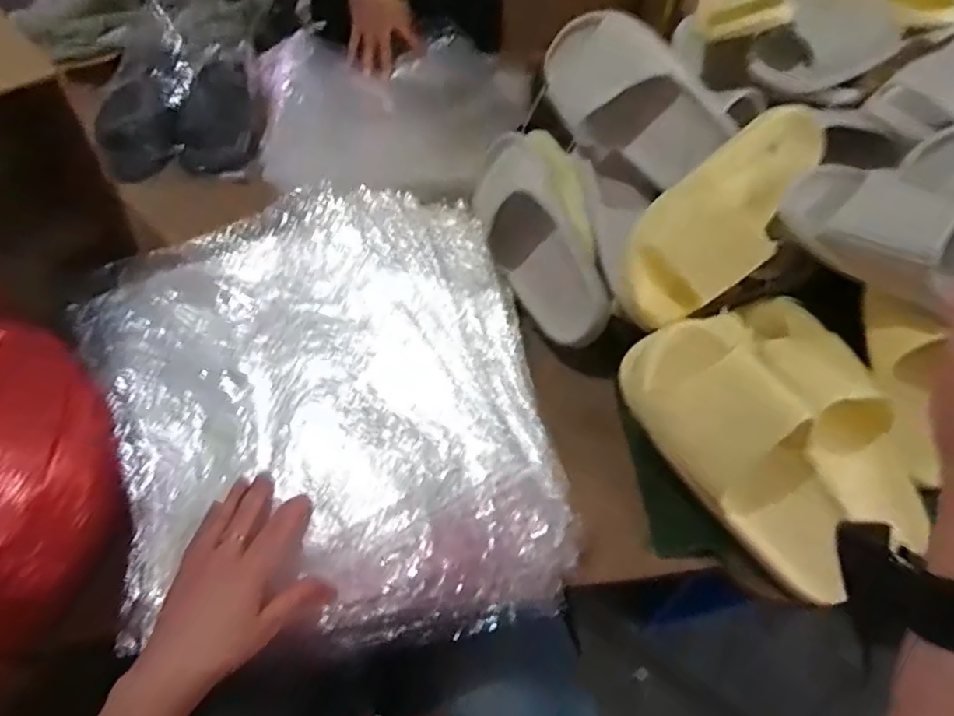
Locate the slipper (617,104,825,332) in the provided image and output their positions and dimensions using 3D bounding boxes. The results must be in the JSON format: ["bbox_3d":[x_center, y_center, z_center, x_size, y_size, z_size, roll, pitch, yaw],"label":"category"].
[{"bbox_3d":[0.243,-0.141,0.599,0.111,0.059,0.260,41,89,25],"label":"slipper"}]

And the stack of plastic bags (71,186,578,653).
[{"bbox_3d":[-0.143,0.036,0.599,0.392,0.059,0.466,-16,63,-11],"label":"stack of plastic bags"}]

